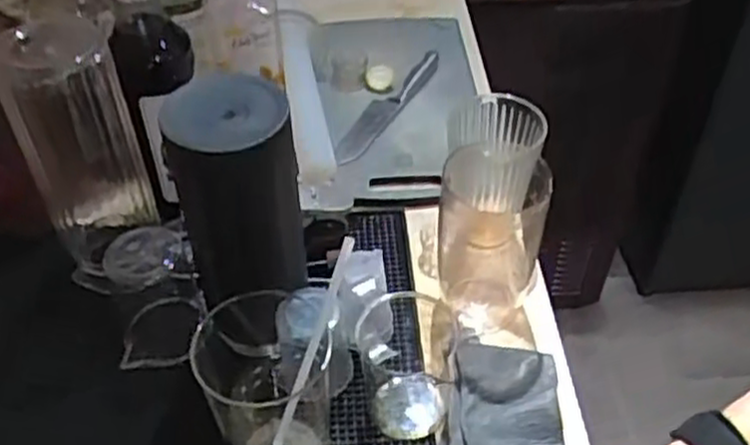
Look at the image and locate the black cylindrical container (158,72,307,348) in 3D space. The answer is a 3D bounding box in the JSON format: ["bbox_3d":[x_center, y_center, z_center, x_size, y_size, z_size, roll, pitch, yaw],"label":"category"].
[{"bbox_3d":[-0.098,-0.007,0.561,0.085,0.184,0.079,0,45,0],"label":"black cylindrical container"}]

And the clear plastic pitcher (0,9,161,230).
[{"bbox_3d":[-0.245,-0.062,0.650,0.088,0.226,0.080,-14,46,-14],"label":"clear plastic pitcher"}]

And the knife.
[{"bbox_3d":[0.016,-0.129,0.863,0.027,0.013,0.185,29,61,24],"label":"knife"}]

